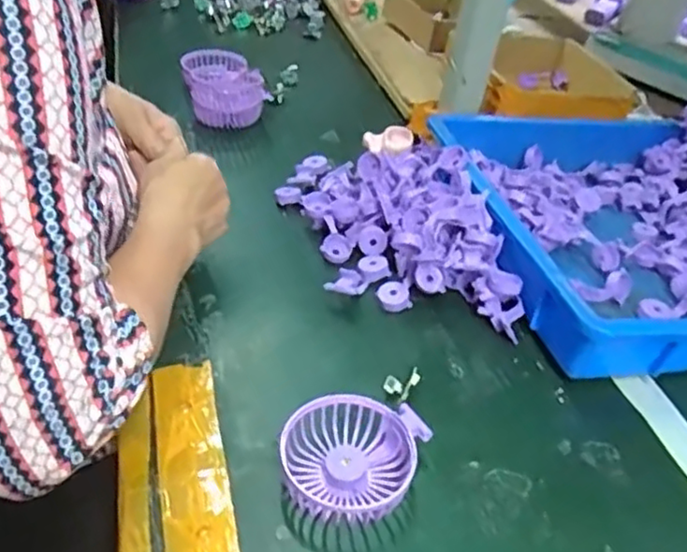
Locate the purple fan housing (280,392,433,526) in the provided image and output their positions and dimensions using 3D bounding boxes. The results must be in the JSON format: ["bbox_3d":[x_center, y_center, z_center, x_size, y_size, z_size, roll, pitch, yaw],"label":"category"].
[{"bbox_3d":[0.006,0.125,0.453,0.092,0.030,0.092,2,57,-4],"label":"purple fan housing"}]

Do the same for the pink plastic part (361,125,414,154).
[{"bbox_3d":[0.056,-0.171,0.824,0.061,0.018,0.041,-1,40,-13],"label":"pink plastic part"}]

